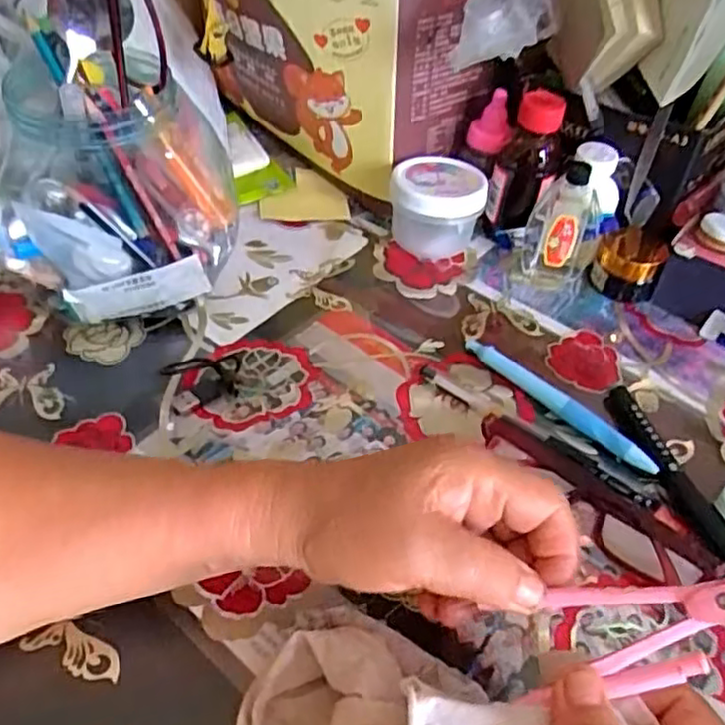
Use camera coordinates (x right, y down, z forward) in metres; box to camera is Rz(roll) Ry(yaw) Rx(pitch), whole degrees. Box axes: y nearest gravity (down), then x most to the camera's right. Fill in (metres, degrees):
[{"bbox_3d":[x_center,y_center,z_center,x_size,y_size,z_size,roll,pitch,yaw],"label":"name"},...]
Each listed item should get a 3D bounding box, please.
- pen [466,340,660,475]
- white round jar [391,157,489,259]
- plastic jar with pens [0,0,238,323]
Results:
[{"bbox_3d":[0.114,0.023,0.399,0.012,0.009,0.129,-32,55,-29],"label":"pen"},{"bbox_3d":[0.052,-0.111,0.494,0.062,0.052,0.056,-3,46,-6],"label":"white round jar"},{"bbox_3d":[-0.148,-0.117,0.403,0.139,0.178,0.095,-12,48,-14],"label":"plastic jar with pens"}]

